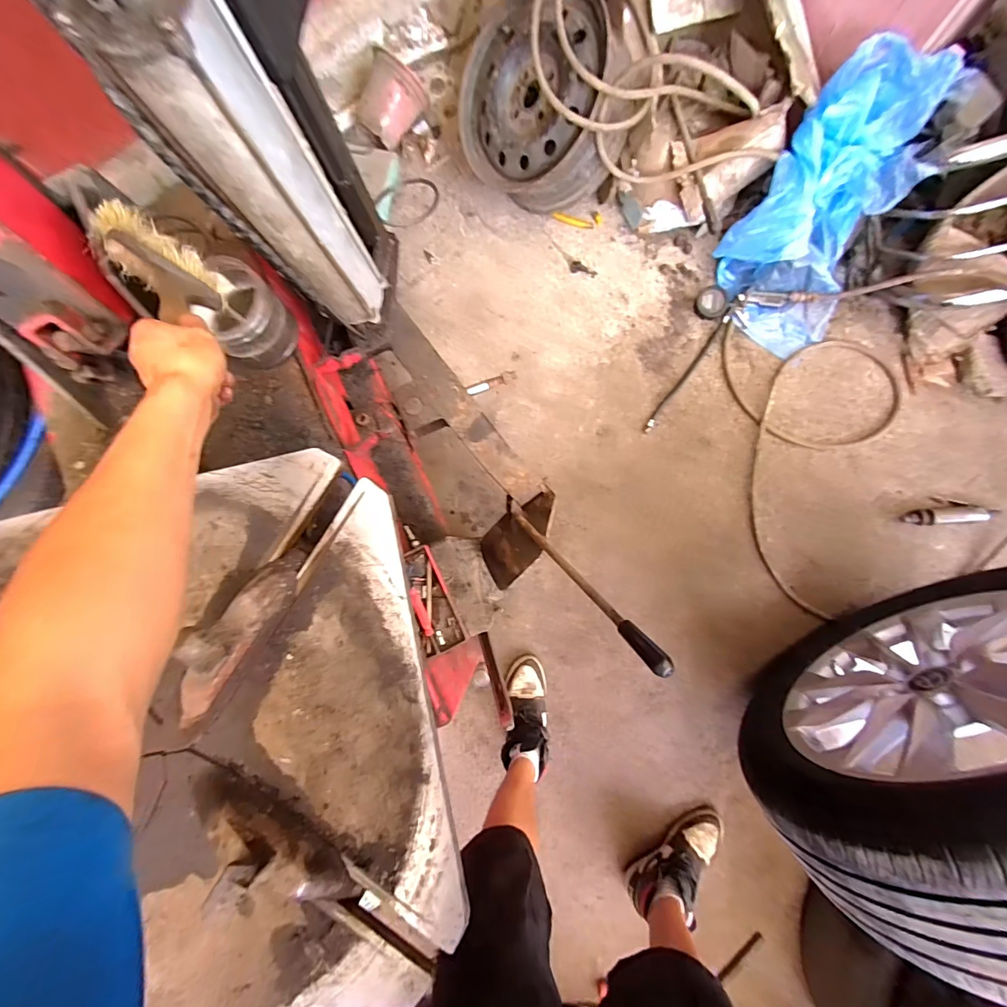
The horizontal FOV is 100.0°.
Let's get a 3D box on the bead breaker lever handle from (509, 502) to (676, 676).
[{"bbox_3d":[0.107,0.105,0.650,0.024,0.026,0.395,-43,39,0],"label":"bead breaker lever handle"}]

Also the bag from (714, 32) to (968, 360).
[{"bbox_3d":[0.737,-0.662,0.961,0.315,0.318,0.451,34,88,7],"label":"bag"}]

